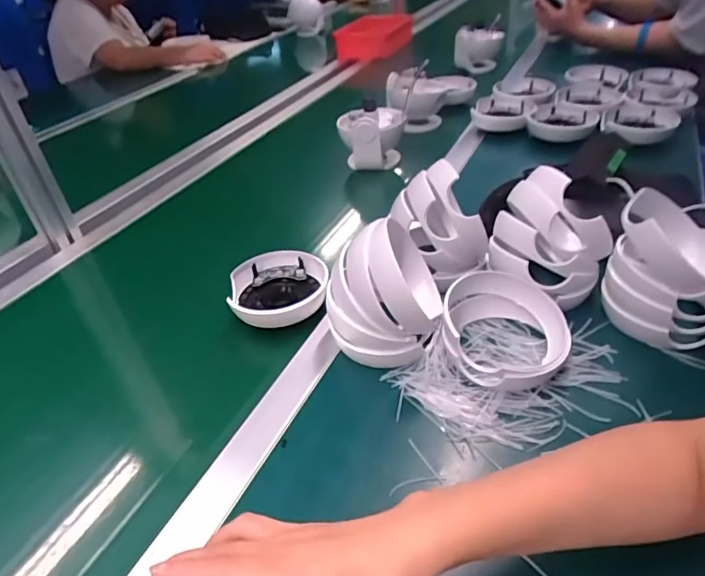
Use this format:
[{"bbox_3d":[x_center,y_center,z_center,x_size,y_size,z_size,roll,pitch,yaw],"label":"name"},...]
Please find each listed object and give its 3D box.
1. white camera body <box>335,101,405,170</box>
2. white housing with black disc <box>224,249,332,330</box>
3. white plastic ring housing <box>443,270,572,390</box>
[{"bbox_3d":[0.033,-0.260,0.862,0.109,0.098,0.090,-1,37,4],"label":"white camera body"},{"bbox_3d":[-0.084,0.003,0.582,0.110,0.038,0.118,-15,38,-14],"label":"white housing with black disc"},{"bbox_3d":[0.149,0.039,0.486,0.117,0.059,0.114,3,37,9],"label":"white plastic ring housing"}]

